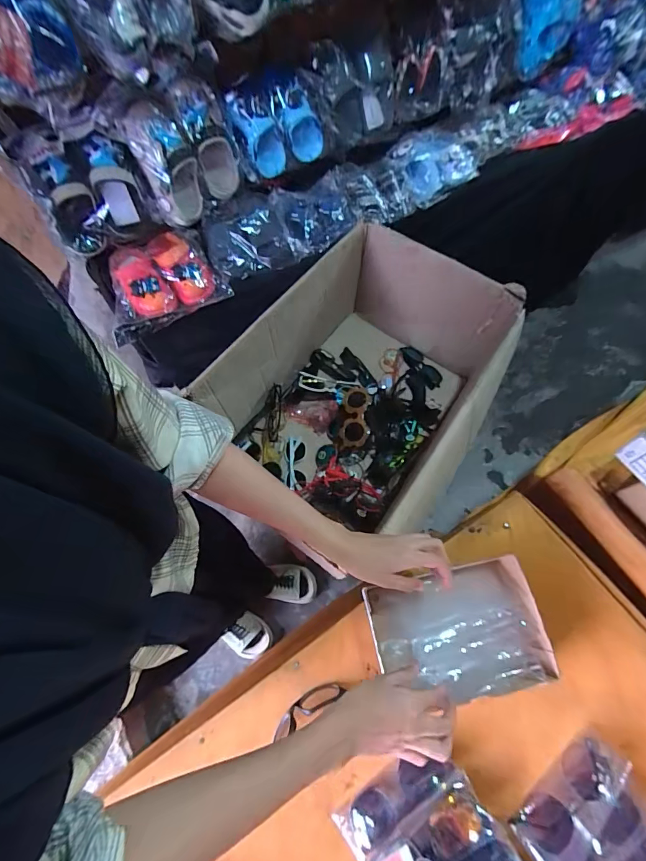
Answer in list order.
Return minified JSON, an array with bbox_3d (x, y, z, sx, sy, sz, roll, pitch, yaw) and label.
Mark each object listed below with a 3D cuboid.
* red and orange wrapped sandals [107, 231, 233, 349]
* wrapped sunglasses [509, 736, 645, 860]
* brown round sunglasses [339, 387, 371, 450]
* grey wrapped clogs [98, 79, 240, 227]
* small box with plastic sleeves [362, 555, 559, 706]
[{"bbox_3d":[-0.318,-0.306,0.773,0.221,0.060,0.220,-16,67,-6],"label":"red and orange wrapped sandals"},{"bbox_3d":[0.309,0.459,0.433,0.162,0.043,0.129,-36,70,-14],"label":"wrapped sunglasses"},{"bbox_3d":[0.066,-0.027,0.800,0.057,0.047,0.138,4,66,3],"label":"brown round sunglasses"},{"bbox_3d":[-0.264,-0.515,0.715,0.191,0.193,0.084,-40,71,-15],"label":"grey wrapped clogs"},{"bbox_3d":[0.171,0.258,0.499,0.207,0.053,0.140,-12,66,-4],"label":"small box with plastic sleeves"}]

